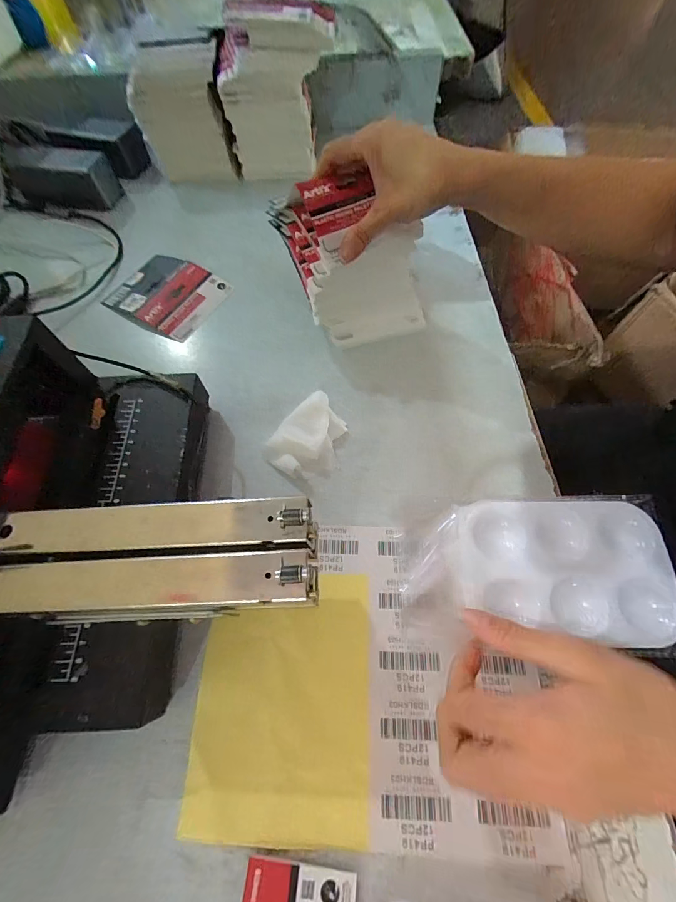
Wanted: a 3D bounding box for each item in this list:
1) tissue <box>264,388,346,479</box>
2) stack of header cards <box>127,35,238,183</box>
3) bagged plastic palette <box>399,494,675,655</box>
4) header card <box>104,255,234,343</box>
[{"bbox_3d":[-0.024,-0.013,0.334,0.059,0.026,0.075,30,68,15],"label":"tissue"},{"bbox_3d":[-0.211,-0.458,0.504,0.117,0.127,0.069,-2,63,0],"label":"stack of header cards"},{"bbox_3d":[0.125,0.074,0.231,0.166,0.010,0.088,-2,63,3],"label":"bagged plastic palette"},{"bbox_3d":[-0.201,-0.187,0.433,0.123,0.011,0.102,27,67,13],"label":"header card"}]

